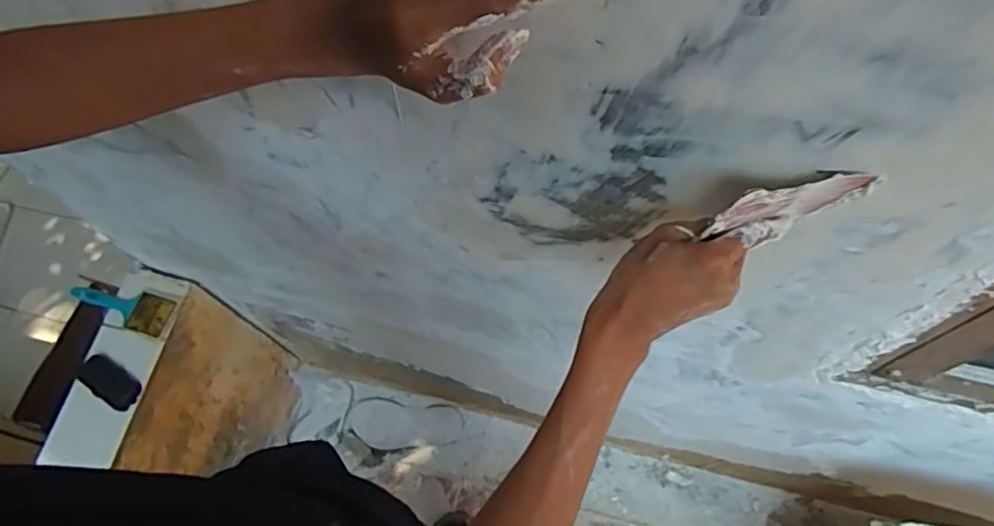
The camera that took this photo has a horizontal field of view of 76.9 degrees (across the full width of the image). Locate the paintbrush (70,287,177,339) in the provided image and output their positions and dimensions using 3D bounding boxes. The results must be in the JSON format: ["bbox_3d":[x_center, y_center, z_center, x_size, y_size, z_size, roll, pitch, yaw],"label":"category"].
[{"bbox_3d":[-0.650,0.075,1.078,0.202,0.026,0.066,15,67,10],"label":"paintbrush"}]

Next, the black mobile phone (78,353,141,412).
[{"bbox_3d":[-0.635,0.197,1.029,0.105,0.009,0.061,33,83,9],"label":"black mobile phone"}]

